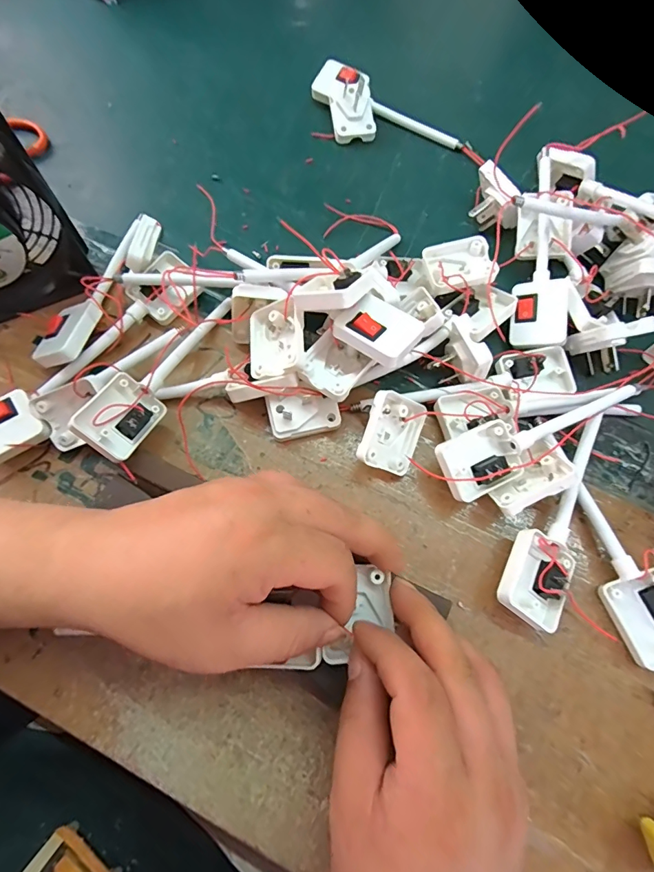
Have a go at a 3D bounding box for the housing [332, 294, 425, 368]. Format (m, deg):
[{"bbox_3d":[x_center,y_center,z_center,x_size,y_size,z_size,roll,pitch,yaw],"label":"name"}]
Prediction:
[{"bbox_3d":[0.032,-0.065,0.261,0.046,0.012,0.039,38,67,17],"label":"housing"}]

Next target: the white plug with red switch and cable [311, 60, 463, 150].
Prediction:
[{"bbox_3d":[0.044,-0.294,0.395,0.148,0.026,0.064,36,72,12],"label":"white plug with red switch and cable"}]

